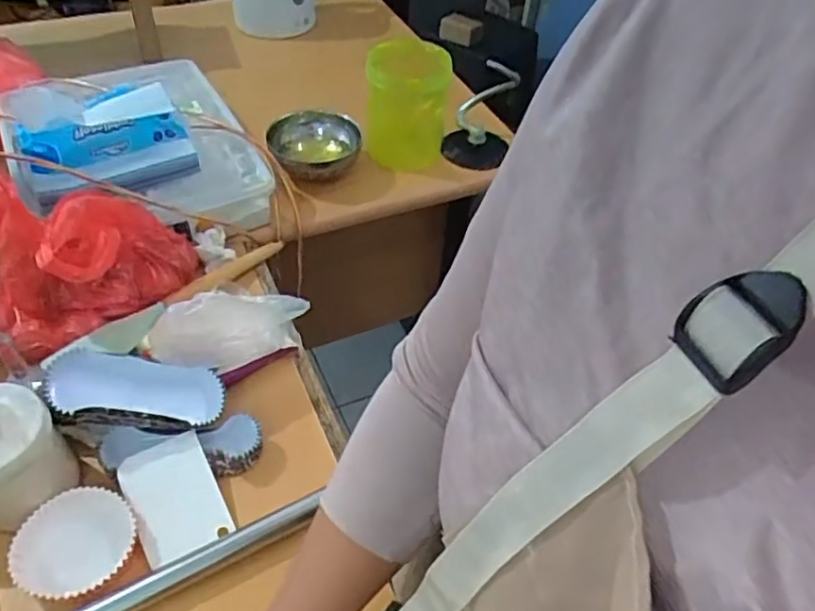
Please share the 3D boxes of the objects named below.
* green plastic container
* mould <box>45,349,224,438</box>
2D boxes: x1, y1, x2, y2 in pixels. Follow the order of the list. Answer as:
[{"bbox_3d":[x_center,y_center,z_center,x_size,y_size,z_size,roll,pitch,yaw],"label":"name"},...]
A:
[{"bbox_3d":[-0.002,-0.289,0.945,0.113,0.161,0.096,5,47,-1],"label":"green plastic container"},{"bbox_3d":[-0.253,0.086,0.604,0.152,0.051,0.064,10,45,-22],"label":"mould"}]

